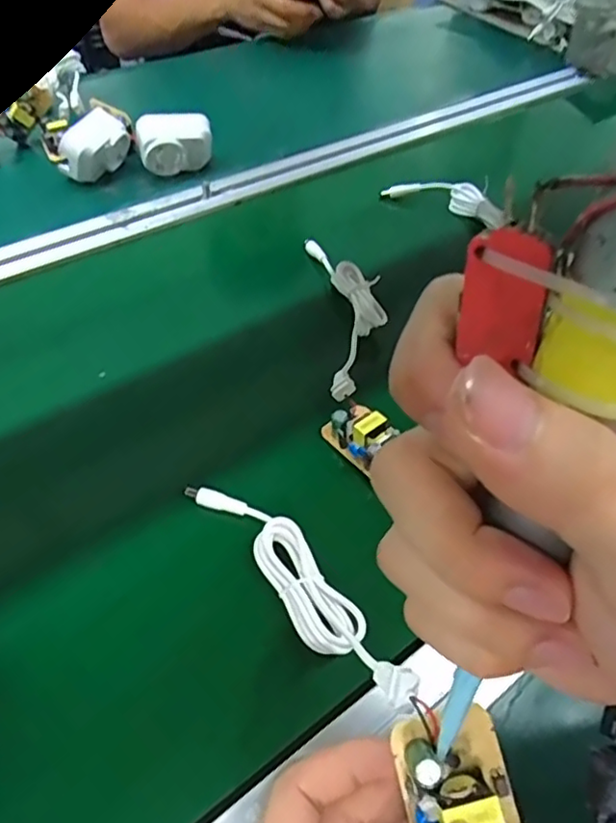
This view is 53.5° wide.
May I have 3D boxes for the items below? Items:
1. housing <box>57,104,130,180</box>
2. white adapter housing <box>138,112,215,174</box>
[{"bbox_3d":[-0.202,-0.254,0.589,0.041,0.044,0.076,15,50,10],"label":"housing"},{"bbox_3d":[-0.128,-0.259,0.592,0.069,0.049,0.030,-11,51,-13],"label":"white adapter housing"}]

